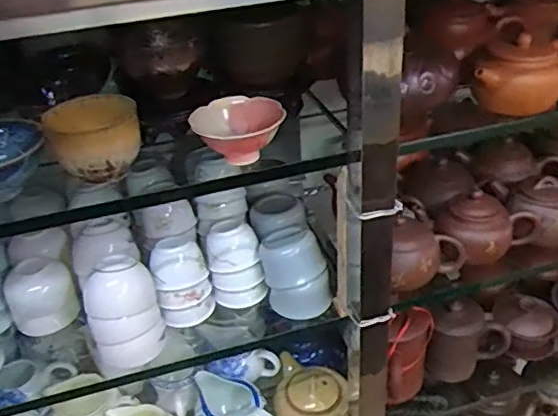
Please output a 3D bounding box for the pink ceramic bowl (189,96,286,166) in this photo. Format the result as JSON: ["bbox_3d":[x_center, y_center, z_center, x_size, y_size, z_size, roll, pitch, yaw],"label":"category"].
[{"bbox_3d":[-0.033,-0.059,0.474,0.071,0.040,0.065,-3,34,2],"label":"pink ceramic bowl"}]

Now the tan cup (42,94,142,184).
[{"bbox_3d":[-0.143,-0.055,0.454,0.069,0.051,0.061,-13,35,-13],"label":"tan cup"}]

